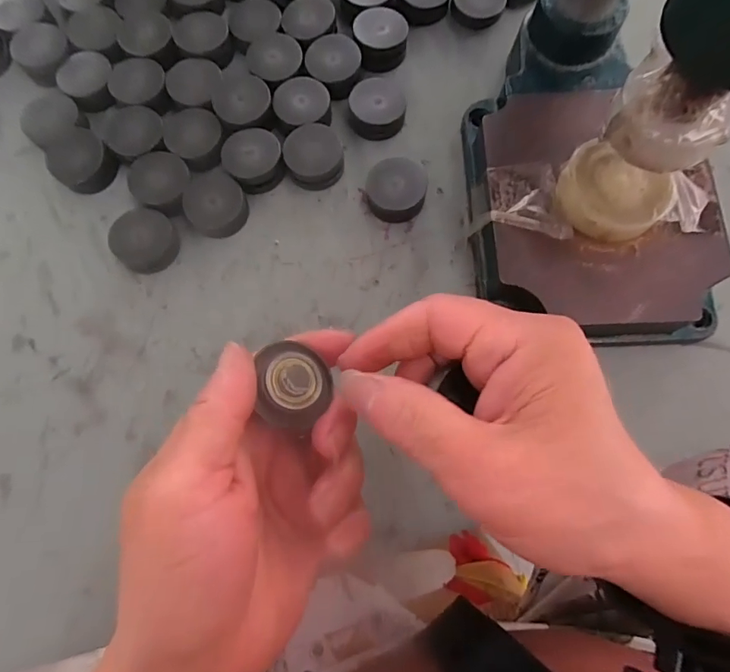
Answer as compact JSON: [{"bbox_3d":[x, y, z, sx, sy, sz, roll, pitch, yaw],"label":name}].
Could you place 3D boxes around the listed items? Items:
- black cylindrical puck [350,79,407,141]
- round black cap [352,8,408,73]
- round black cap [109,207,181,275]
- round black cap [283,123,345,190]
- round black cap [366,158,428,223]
[{"bbox_3d":[0.008,-0.132,0.272,0.031,0.015,0.033,0,77,1],"label":"black cylindrical puck"},{"bbox_3d":[0.010,-0.179,0.281,0.031,0.019,0.026,-4,77,0],"label":"round black cap"},{"bbox_3d":[-0.122,-0.053,0.256,0.033,0.013,0.033,0,77,1],"label":"round black cap"},{"bbox_3d":[-0.028,-0.101,0.264,0.032,0.017,0.034,0,77,1],"label":"round black cap"},{"bbox_3d":[0.018,-0.081,0.259,0.033,0.015,0.030,-1,77,1],"label":"round black cap"}]

